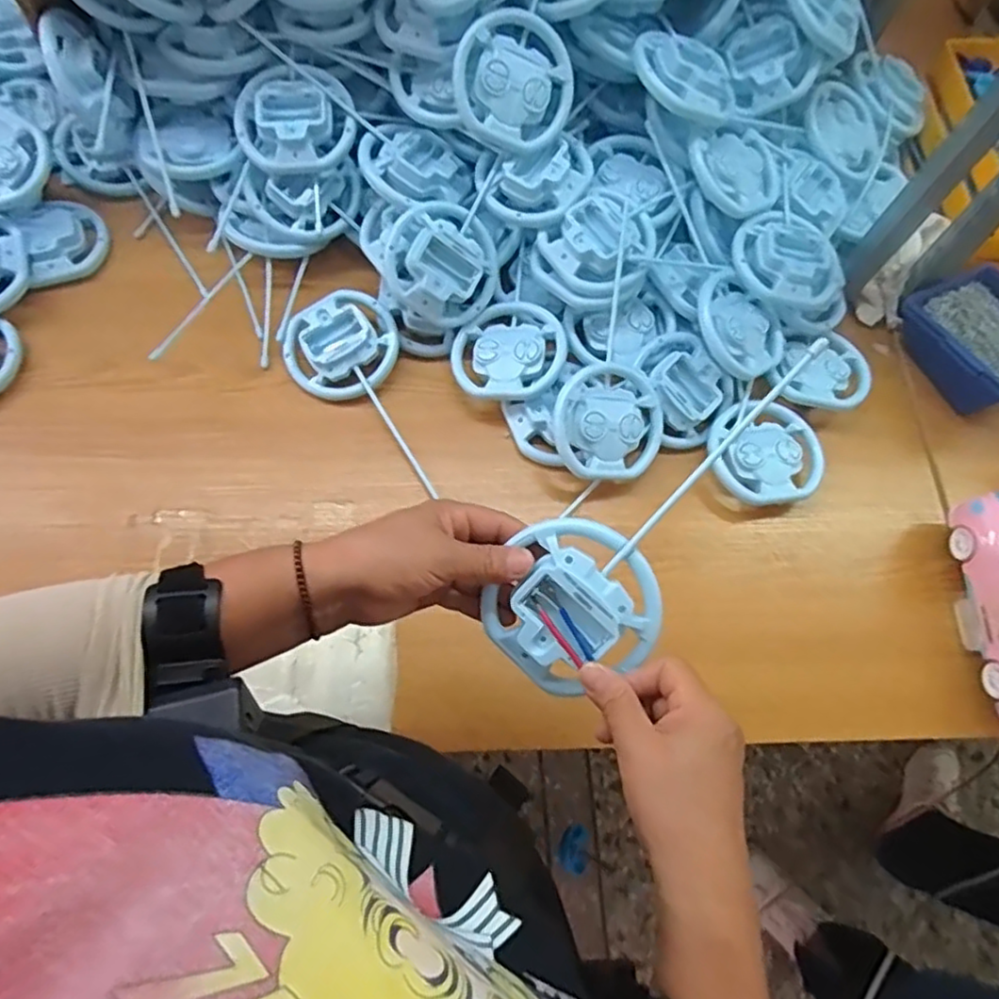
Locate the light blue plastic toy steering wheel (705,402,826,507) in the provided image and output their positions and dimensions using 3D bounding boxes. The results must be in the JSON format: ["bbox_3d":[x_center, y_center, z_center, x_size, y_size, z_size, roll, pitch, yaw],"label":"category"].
[{"bbox_3d":[0.233,-0.040,0.583,0.090,0.032,0.089,2,69,-5],"label":"light blue plastic toy steering wheel"}]

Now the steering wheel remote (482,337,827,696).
[{"bbox_3d":[0.087,0.009,0.370,0.092,0.028,0.239,43,98,14],"label":"steering wheel remote"}]

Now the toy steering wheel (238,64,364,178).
[{"bbox_3d":[-0.182,-0.340,0.581,0.101,0.031,0.092,-5,80,-7],"label":"toy steering wheel"}]

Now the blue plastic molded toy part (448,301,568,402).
[{"bbox_3d":[0.009,-0.133,0.598,0.101,0.028,0.093,-4,70,10],"label":"blue plastic molded toy part"}]

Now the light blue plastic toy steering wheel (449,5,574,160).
[{"bbox_3d":[0.012,-0.349,0.550,0.100,0.025,0.097,2,110,-17],"label":"light blue plastic toy steering wheel"}]

